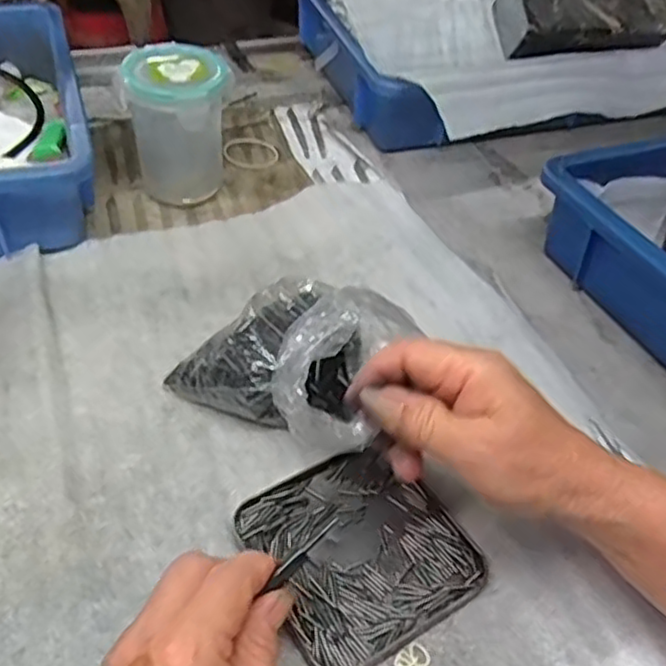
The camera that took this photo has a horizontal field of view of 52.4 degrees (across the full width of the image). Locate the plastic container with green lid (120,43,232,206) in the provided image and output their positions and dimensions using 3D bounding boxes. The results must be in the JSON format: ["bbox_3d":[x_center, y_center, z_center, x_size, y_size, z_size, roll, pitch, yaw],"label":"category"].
[{"bbox_3d":[-0.119,-0.162,0.538,0.079,0.104,0.083,-3,45,-9],"label":"plastic container with green lid"}]

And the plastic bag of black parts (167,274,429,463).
[{"bbox_3d":[-0.020,0.006,0.395,0.123,0.079,0.098,22,46,16],"label":"plastic bag of black parts"}]

